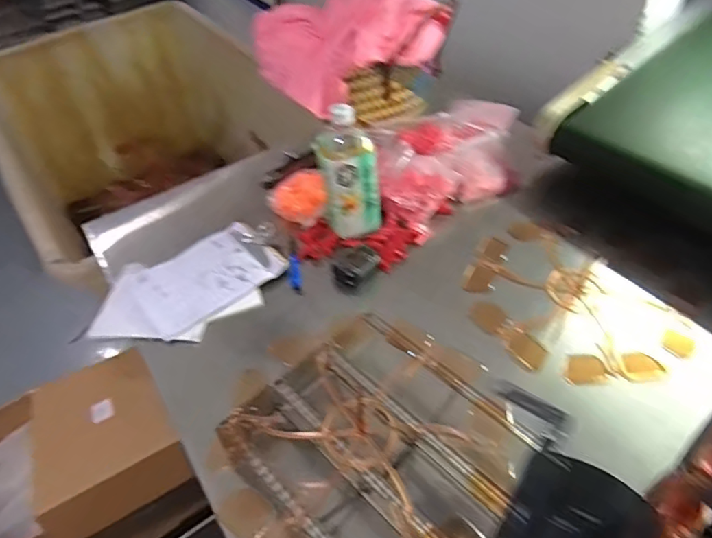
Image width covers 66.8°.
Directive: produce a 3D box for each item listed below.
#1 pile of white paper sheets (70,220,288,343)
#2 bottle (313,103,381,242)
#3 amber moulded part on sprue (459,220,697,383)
[{"bbox_3d":[-0.259,0.033,0.842,0.311,0.030,0.179,-29,55,-15],"label":"pile of white paper sheets"},{"bbox_3d":[-0.014,-0.155,0.848,0.088,0.197,0.083,-7,45,0],"label":"bottle"},{"bbox_3d":[0.286,0.051,0.776,0.217,0.010,0.309,-28,49,-20],"label":"amber moulded part on sprue"}]

